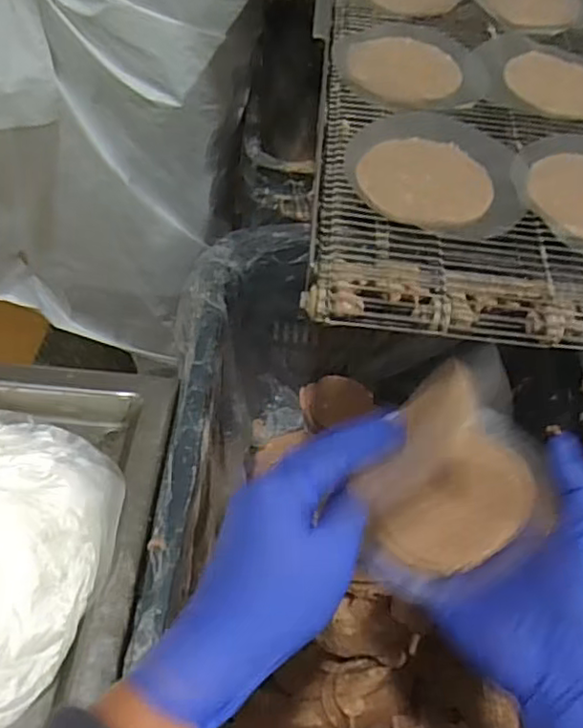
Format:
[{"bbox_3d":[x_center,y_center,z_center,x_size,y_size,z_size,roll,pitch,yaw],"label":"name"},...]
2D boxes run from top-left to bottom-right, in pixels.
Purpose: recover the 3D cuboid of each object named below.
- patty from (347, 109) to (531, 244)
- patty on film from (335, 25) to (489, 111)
[{"bbox_3d":[0.093,-0.130,0.426,0.110,0.014,0.118,3,50,-3],"label":"patty"},{"bbox_3d":[0.094,-0.232,0.500,0.111,0.011,0.111,3,50,-3],"label":"patty on film"}]

